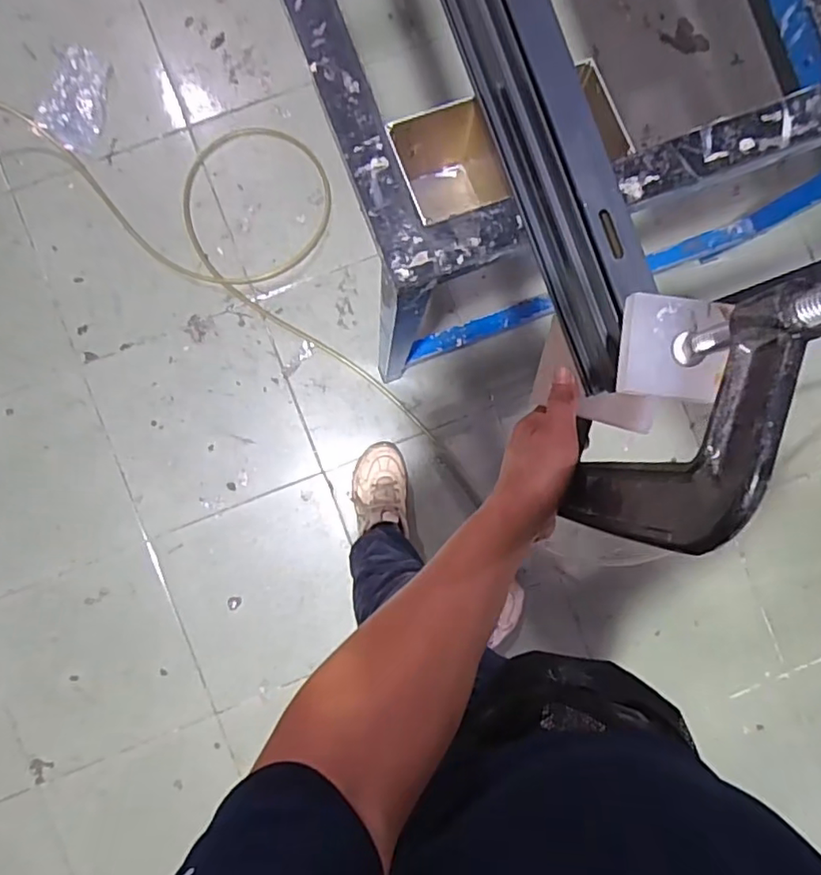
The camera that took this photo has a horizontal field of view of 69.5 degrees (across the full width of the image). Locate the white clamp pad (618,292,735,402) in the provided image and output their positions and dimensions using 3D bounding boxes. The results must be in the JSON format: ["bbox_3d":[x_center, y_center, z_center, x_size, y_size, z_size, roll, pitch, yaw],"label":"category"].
[{"bbox_3d":[0.166,-0.056,0.371,0.063,0.013,0.063,6,89,-3],"label":"white clamp pad"}]

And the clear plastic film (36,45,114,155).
[{"bbox_3d":[-0.709,-0.721,1.259,0.118,0.022,0.209,22,88,-3],"label":"clear plastic film"}]

